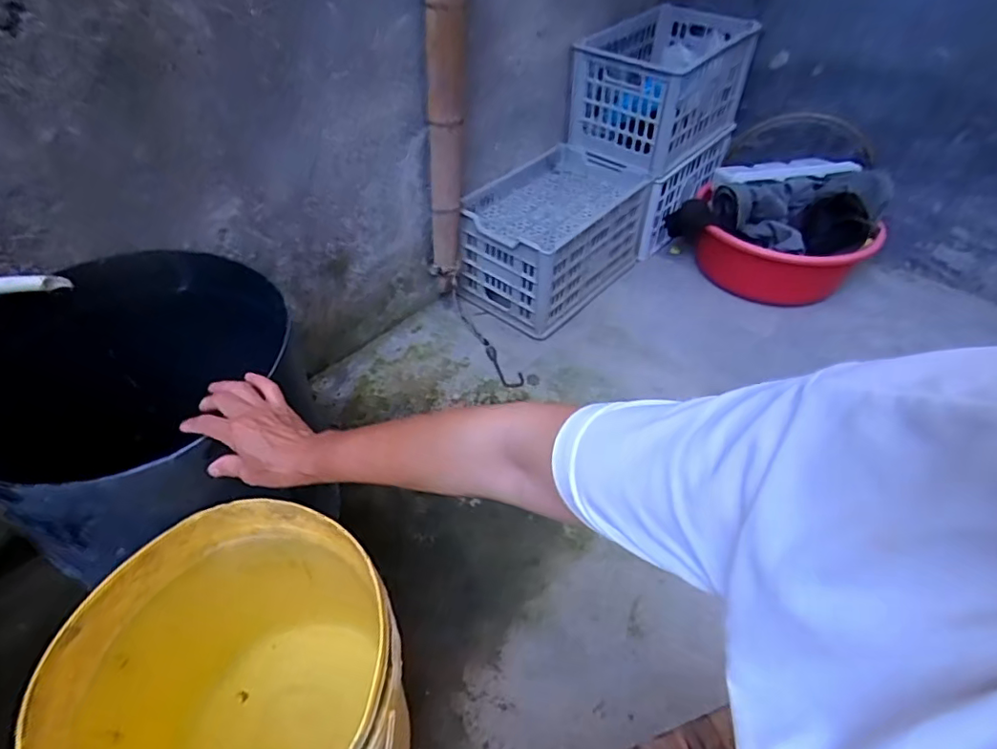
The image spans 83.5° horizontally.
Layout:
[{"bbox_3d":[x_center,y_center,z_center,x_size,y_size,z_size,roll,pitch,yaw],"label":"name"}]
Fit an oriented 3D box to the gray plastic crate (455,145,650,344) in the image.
[{"bbox_3d":[0.143,-0.341,1.409,0.306,0.266,0.455,28,49,23],"label":"gray plastic crate"}]

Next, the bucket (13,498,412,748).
[{"bbox_3d":[-0.249,0.353,0.597,0.292,0.307,0.288,2,44,-2],"label":"bucket"}]

